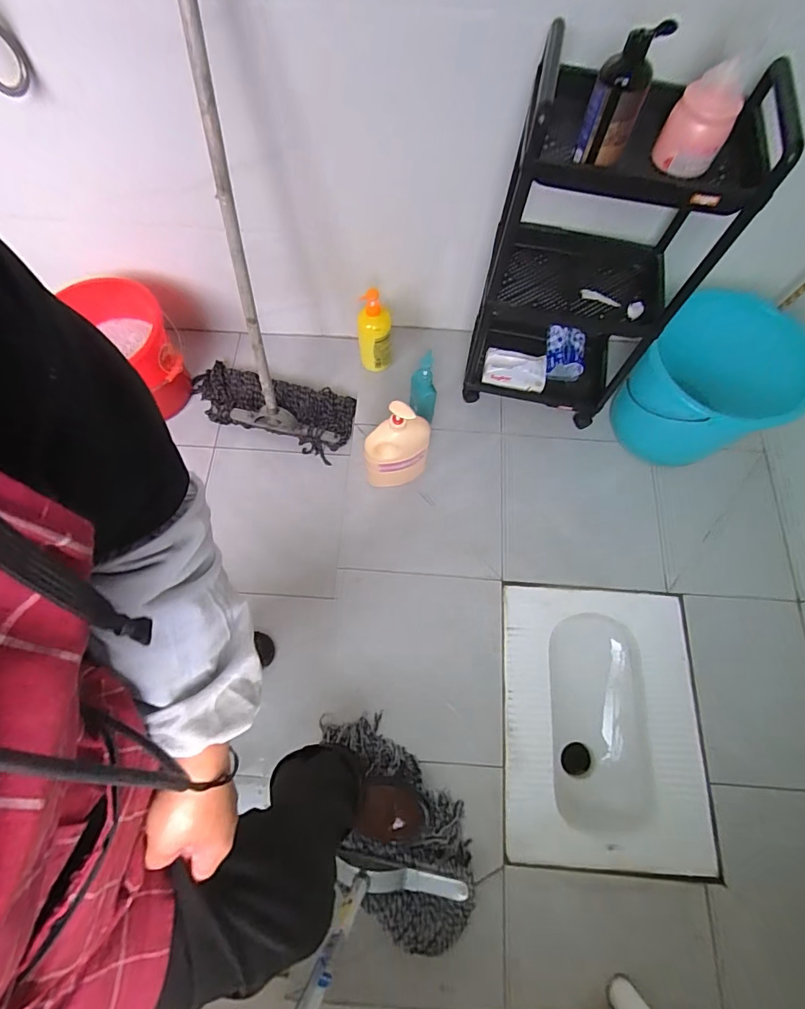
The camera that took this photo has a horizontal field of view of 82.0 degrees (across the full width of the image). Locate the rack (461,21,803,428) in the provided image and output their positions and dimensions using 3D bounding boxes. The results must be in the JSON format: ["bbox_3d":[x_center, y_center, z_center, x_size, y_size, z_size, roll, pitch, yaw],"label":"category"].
[{"bbox_3d":[0.377,-0.487,0.941,0.372,0.694,0.262,13,70,4],"label":"rack"}]

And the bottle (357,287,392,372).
[{"bbox_3d":[-0.074,-0.446,1.209,0.084,0.203,0.079,-5,70,-2],"label":"bottle"}]

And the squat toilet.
[{"bbox_3d":[0.437,0.486,1.070,0.421,0.155,0.546,4,70,1],"label":"squat toilet"}]

